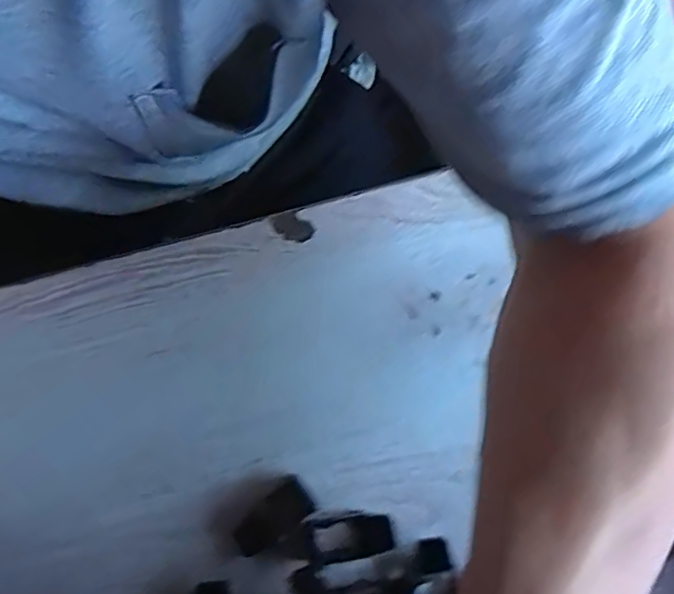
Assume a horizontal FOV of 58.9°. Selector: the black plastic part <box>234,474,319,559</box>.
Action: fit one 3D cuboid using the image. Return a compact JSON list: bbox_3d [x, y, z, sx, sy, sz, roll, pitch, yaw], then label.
[{"bbox_3d":[-0.036,0.124,0.332,0.047,0.004,0.023,-40,83,-8],"label":"black plastic part"}]

